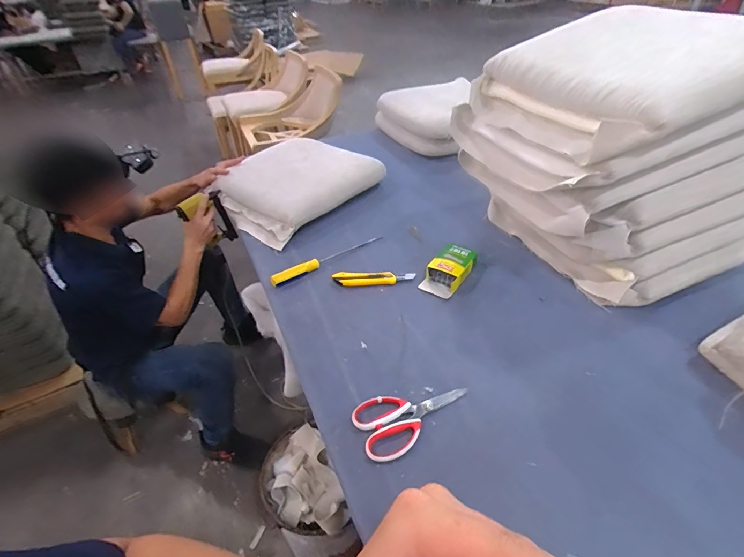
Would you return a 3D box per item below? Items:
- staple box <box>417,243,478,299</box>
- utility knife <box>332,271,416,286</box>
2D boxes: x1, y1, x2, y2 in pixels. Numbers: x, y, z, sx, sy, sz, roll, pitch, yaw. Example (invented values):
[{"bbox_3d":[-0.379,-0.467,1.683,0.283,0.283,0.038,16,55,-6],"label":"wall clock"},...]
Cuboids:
[{"bbox_3d":[0.178,-0.021,0.879,0.085,0.040,0.157,21,45,27],"label":"staple box"},{"bbox_3d":[0.003,-0.001,0.859,0.179,0.017,0.031,-1,41,3],"label":"utility knife"}]

